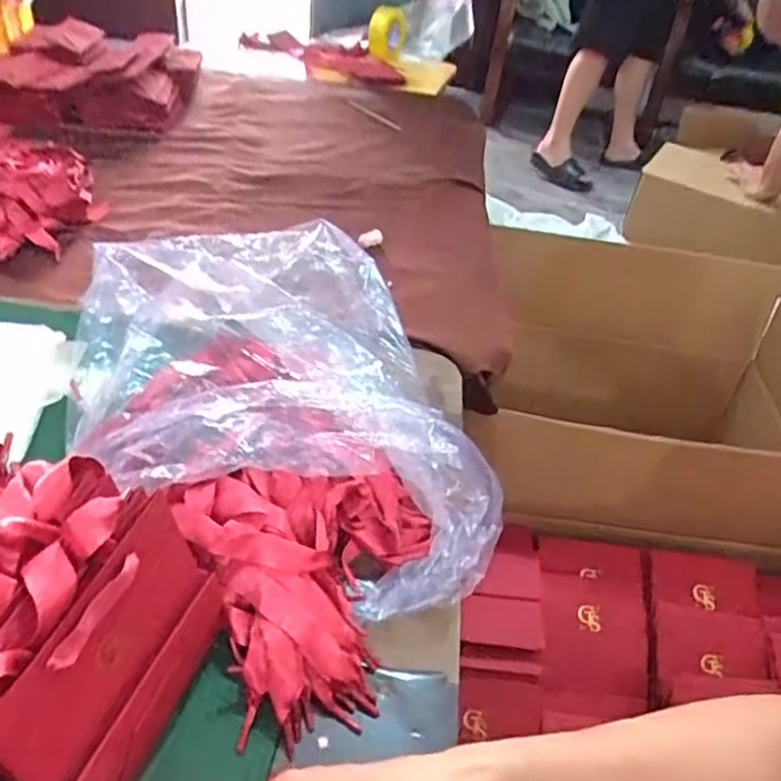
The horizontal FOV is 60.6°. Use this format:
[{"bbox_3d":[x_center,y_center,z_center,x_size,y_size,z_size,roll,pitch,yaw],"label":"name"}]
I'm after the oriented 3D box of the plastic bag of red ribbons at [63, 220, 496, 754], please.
[{"bbox_3d":[-0.103,0.006,0.573,0.284,0.111,0.500,-13,43,-24],"label":"plastic bag of red ribbons"}]

